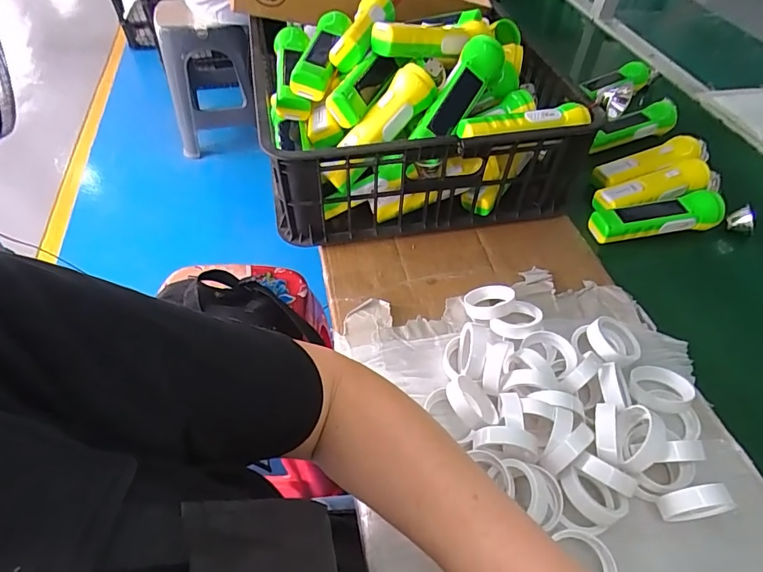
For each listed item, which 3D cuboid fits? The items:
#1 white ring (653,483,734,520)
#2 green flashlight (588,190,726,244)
[{"bbox_3d":[0.247,0.172,0.360,0.056,0.055,0.014,-5,51,0],"label":"white ring"},{"bbox_3d":[0.344,-0.087,0.575,0.150,0.033,0.045,-6,51,0],"label":"green flashlight"}]

